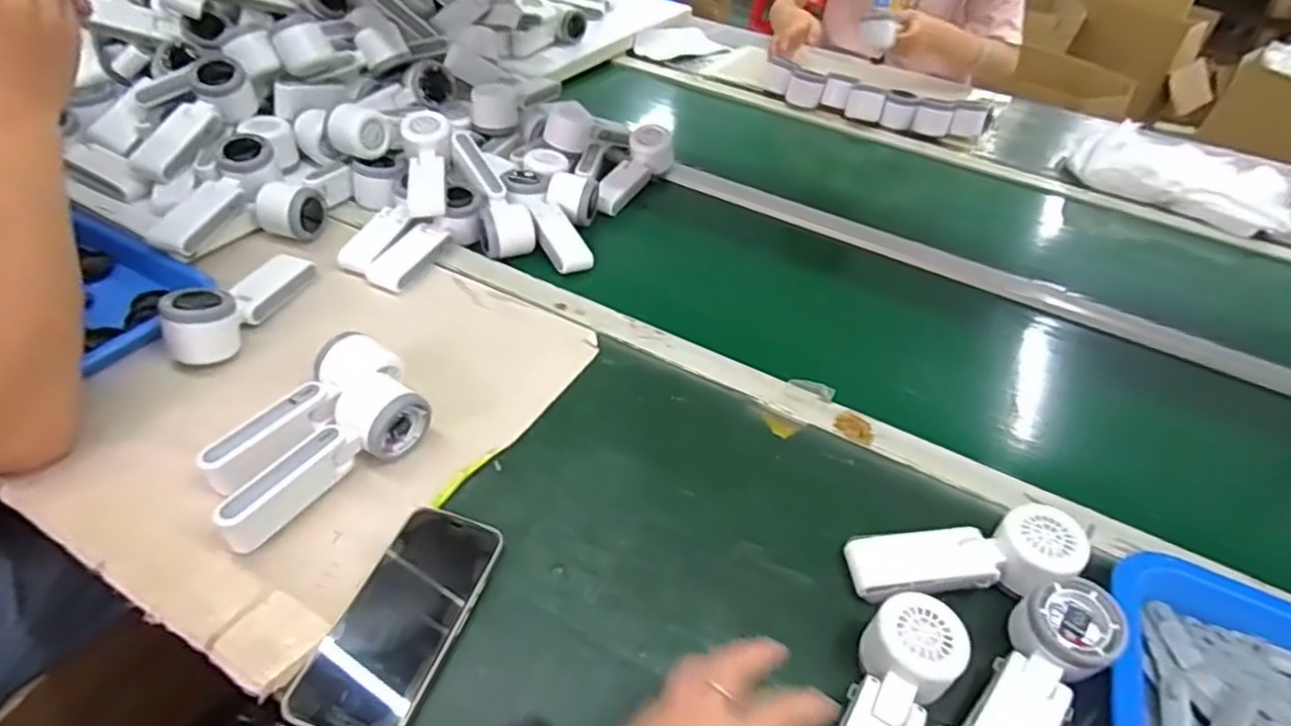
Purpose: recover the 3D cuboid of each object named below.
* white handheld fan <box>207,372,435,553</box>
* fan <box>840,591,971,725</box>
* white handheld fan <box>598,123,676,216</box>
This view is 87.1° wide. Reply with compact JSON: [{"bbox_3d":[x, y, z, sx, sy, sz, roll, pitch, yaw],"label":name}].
[{"bbox_3d":[-0.255,0.071,0.530,0.061,0.052,0.169,31,49,24],"label":"white handheld fan"},{"bbox_3d":[0.146,0.220,0.416,0.056,0.049,0.164,27,47,21],"label":"fan"},{"bbox_3d":[-0.015,-0.258,0.904,0.061,0.054,0.162,18,45,13],"label":"white handheld fan"}]

